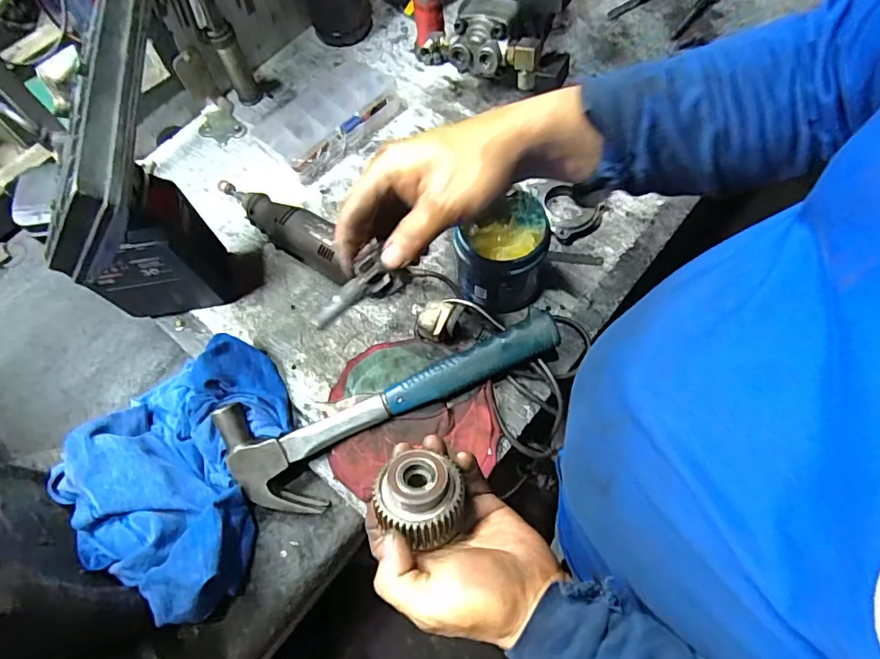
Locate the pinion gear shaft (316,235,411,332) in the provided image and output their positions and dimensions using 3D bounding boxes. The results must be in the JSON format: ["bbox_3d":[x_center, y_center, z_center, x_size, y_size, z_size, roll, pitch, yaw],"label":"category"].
[{"bbox_3d":[-0.064,-0.028,0.382,0.032,0.095,0.031,15,58,-38],"label":"pinion gear shaft"}]

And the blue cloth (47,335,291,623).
[{"bbox_3d":[-0.244,0.114,0.462,0.172,0.067,0.238,11,67,7],"label":"blue cloth"}]

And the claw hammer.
[{"bbox_3d":[-0.038,0.083,0.485,0.322,0.026,0.113,-17,89,0],"label":"claw hammer"}]

